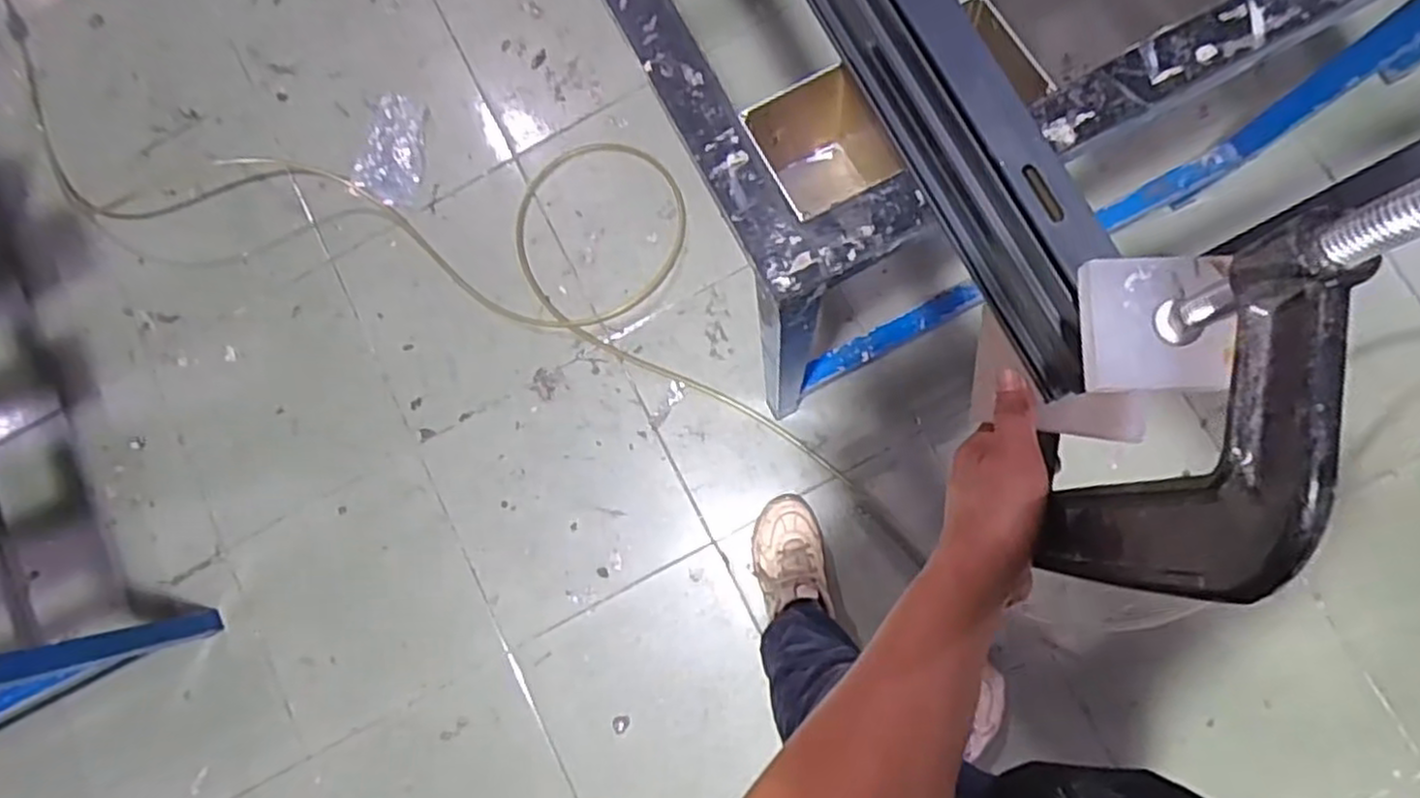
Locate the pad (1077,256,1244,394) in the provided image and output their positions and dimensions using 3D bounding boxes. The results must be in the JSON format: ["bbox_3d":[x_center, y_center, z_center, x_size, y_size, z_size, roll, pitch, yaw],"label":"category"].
[{"bbox_3d":[0.210,-0.035,0.351,0.063,0.013,0.063,-1,82,5],"label":"pad"}]

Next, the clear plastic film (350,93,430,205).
[{"bbox_3d":[-0.599,-0.474,1.423,0.118,0.022,0.209,14,84,7],"label":"clear plastic film"}]

